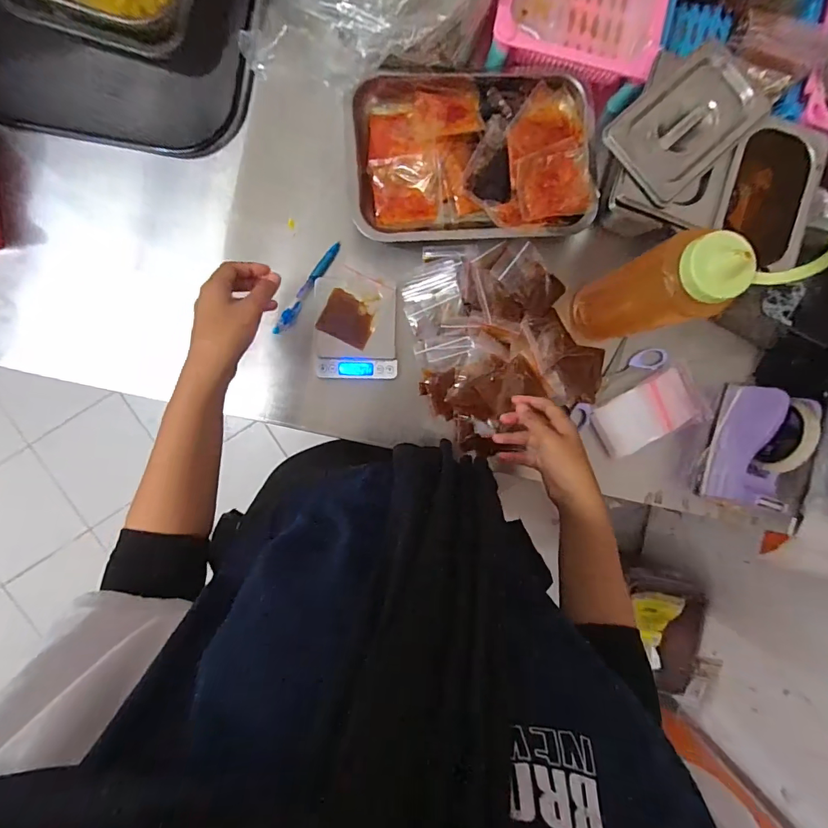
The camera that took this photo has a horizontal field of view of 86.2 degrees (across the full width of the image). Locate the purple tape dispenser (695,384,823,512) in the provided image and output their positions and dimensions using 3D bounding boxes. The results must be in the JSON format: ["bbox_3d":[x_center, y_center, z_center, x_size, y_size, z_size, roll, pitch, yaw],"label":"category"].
[{"bbox_3d":[0.446,0.045,0.567,0.053,0.105,0.153,15,91,-5],"label":"purple tape dispenser"}]

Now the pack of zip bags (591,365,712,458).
[{"bbox_3d":[0.316,-0.004,0.585,0.144,0.020,0.078,-25,94,-3],"label":"pack of zip bags"}]

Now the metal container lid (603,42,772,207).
[{"bbox_3d":[0.286,-0.306,0.470,0.159,0.025,0.101,-42,95,-2],"label":"metal container lid"}]

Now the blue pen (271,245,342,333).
[{"bbox_3d":[-0.135,-0.160,0.565,0.017,0.012,0.137,32,90,-5],"label":"blue pen"}]

